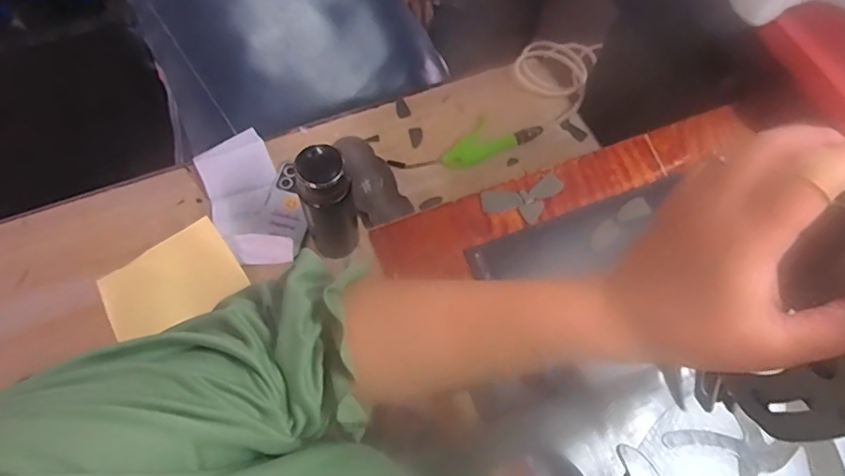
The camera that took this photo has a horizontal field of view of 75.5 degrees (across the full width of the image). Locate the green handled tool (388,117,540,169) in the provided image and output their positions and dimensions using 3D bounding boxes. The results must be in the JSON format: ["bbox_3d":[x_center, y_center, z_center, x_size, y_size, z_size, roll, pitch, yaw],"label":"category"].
[{"bbox_3d":[0.071,-0.163,0.946,0.260,0.029,0.081,-20,68,-11],"label":"green handled tool"}]

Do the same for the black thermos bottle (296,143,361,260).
[{"bbox_3d":[-0.131,-0.053,0.771,0.073,0.207,0.074,1,65,-2],"label":"black thermos bottle"}]

